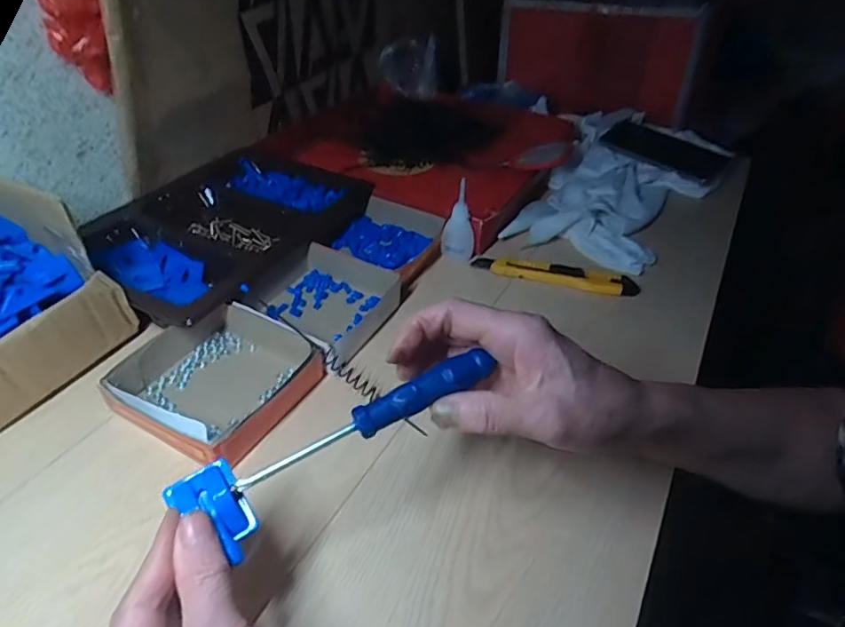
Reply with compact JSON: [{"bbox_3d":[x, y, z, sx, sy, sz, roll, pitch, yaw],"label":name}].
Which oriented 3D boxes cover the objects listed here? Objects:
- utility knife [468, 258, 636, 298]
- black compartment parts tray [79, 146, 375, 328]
[{"bbox_3d":[0.143,-0.044,0.582,0.171,0.019,0.024,11,41,7],"label":"utility knife"},{"bbox_3d":[-0.212,-0.094,0.587,0.199,0.048,0.293,23,44,20],"label":"black compartment parts tray"}]

